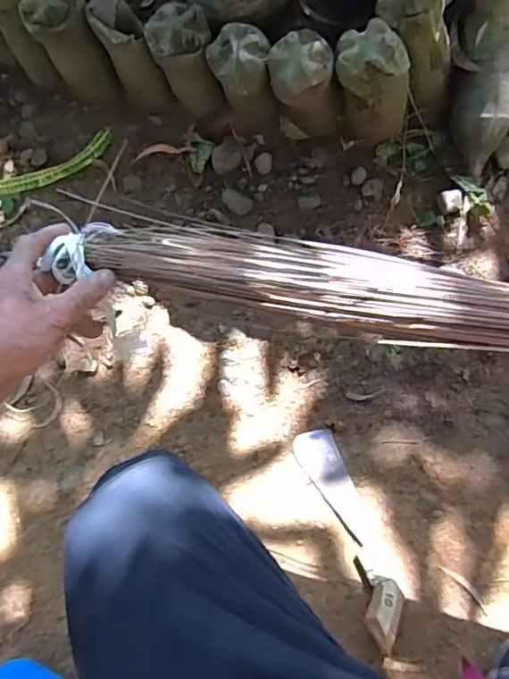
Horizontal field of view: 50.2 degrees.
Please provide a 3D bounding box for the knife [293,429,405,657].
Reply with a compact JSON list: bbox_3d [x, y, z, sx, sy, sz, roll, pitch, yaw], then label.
[{"bbox_3d":[0.130,0.258,0.741,0.060,0.027,0.289,-19,58,-3],"label":"knife"}]

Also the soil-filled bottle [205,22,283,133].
[{"bbox_3d":[-0.015,-0.381,0.841,0.083,0.185,0.096,-29,81,-4],"label":"soil-filled bottle"}]

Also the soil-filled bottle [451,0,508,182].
[{"bbox_3d":[0.351,-0.403,0.835,0.086,0.073,0.277,-3,115,0],"label":"soil-filled bottle"}]

